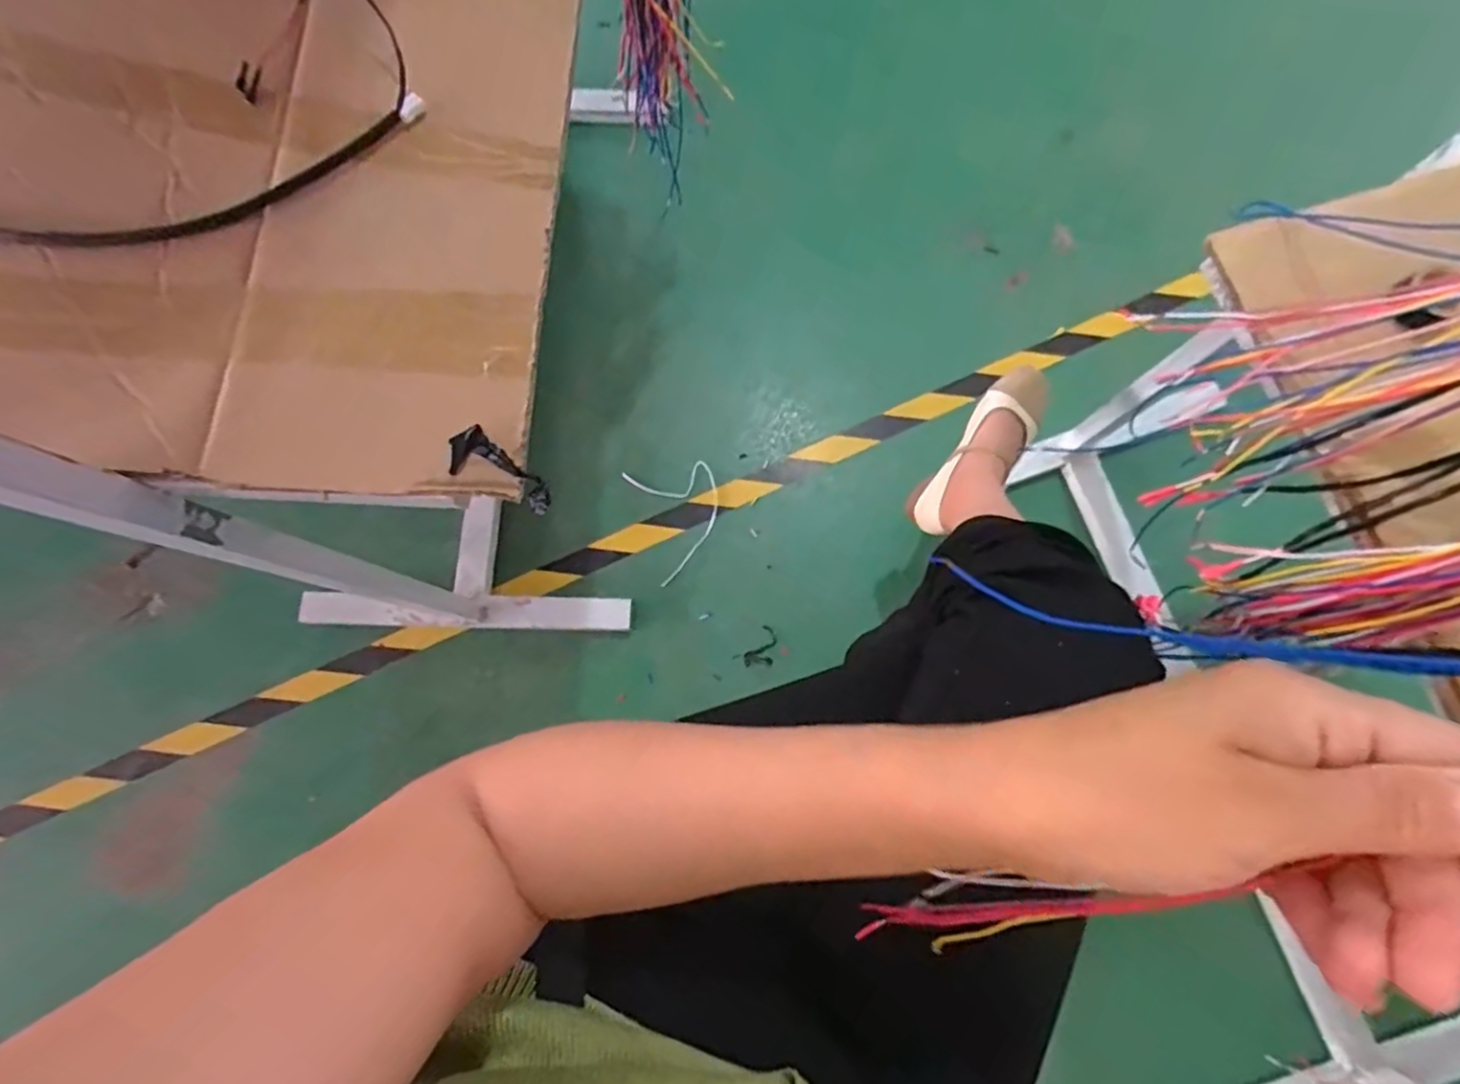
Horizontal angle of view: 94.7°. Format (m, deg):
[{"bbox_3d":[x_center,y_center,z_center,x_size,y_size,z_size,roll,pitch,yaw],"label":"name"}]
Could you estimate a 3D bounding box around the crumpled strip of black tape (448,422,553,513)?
[{"bbox_3d":[-0.150,-0.044,0.441,0.072,0.007,0.032,37,80,-17],"label":"crumpled strip of black tape"}]

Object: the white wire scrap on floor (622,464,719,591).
[{"bbox_3d":[-0.076,-0.044,1.081,0.137,0.012,0.192,-22,79,-4],"label":"white wire scrap on floor"}]

